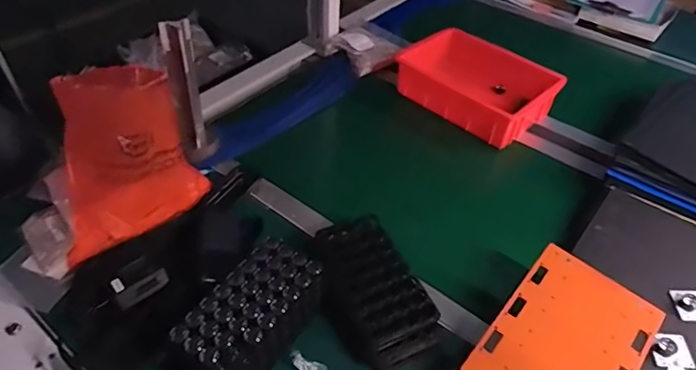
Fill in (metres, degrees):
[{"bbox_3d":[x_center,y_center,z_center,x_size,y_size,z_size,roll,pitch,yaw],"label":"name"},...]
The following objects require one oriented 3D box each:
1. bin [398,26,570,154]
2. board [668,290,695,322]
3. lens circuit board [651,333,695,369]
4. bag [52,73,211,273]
[{"bbox_3d":[0.281,-0.225,1.061,0.244,0.085,0.300,-33,55,-31],"label":"bin"},{"bbox_3d":[0.488,0.169,0.695,0.049,0.012,0.047,5,43,3],"label":"board"},{"bbox_3d":[0.429,0.221,0.654,0.045,0.014,0.043,3,43,1],"label":"lens circuit board"},{"bbox_3d":[-0.329,-0.034,0.722,0.200,0.227,0.136,-8,46,-11],"label":"bag"}]

